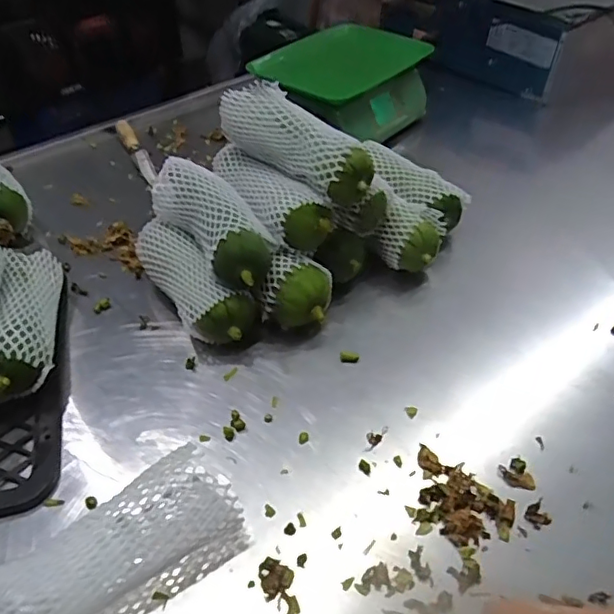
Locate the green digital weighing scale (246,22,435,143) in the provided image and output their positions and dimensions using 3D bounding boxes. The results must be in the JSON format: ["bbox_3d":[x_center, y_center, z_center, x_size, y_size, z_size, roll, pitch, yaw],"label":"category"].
[{"bbox_3d":[0.071,-0.391,0.994,0.224,0.118,0.274,31,53,29],"label":"green digital weighing scale"}]

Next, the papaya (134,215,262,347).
[{"bbox_3d":[-0.137,-0.025,0.670,0.076,0.084,0.190,-31,51,-27],"label":"papaya"}]

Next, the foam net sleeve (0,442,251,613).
[{"bbox_3d":[-0.150,0.199,0.454,0.190,0.060,0.083,-28,50,-25],"label":"foam net sleeve"}]

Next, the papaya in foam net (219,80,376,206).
[{"bbox_3d":[-0.007,-0.193,0.660,0.086,0.079,0.193,-35,53,-30],"label":"papaya in foam net"}]

